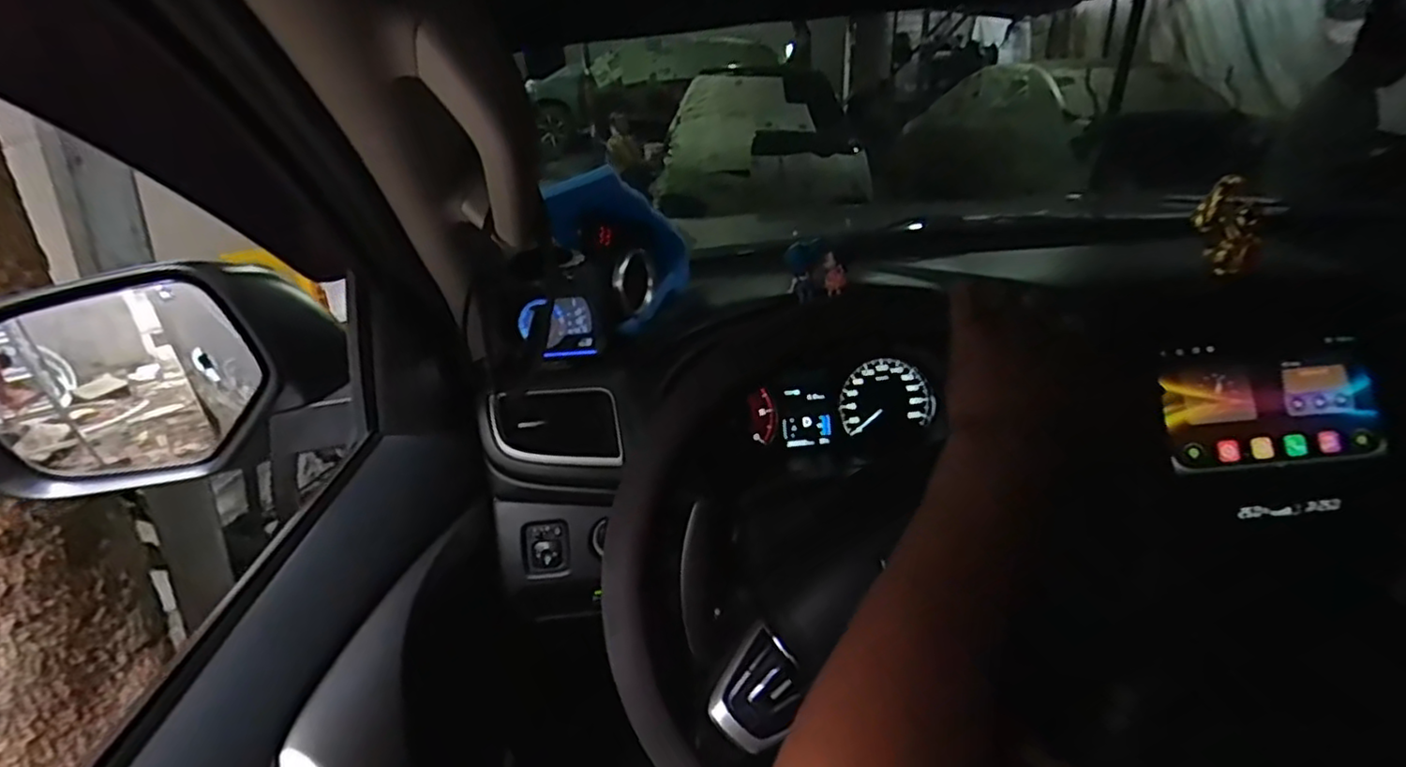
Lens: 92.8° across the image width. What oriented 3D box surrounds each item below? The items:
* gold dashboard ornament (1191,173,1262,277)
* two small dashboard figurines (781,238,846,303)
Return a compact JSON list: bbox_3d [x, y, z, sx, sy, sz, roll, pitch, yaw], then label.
[{"bbox_3d":[0.459,-0.136,0.586,0.052,0.081,0.048,13,25,35],"label":"gold dashboard ornament"},{"bbox_3d":[0.087,-0.090,0.519,0.043,0.046,0.020,-1,20,4],"label":"two small dashboard figurines"}]

